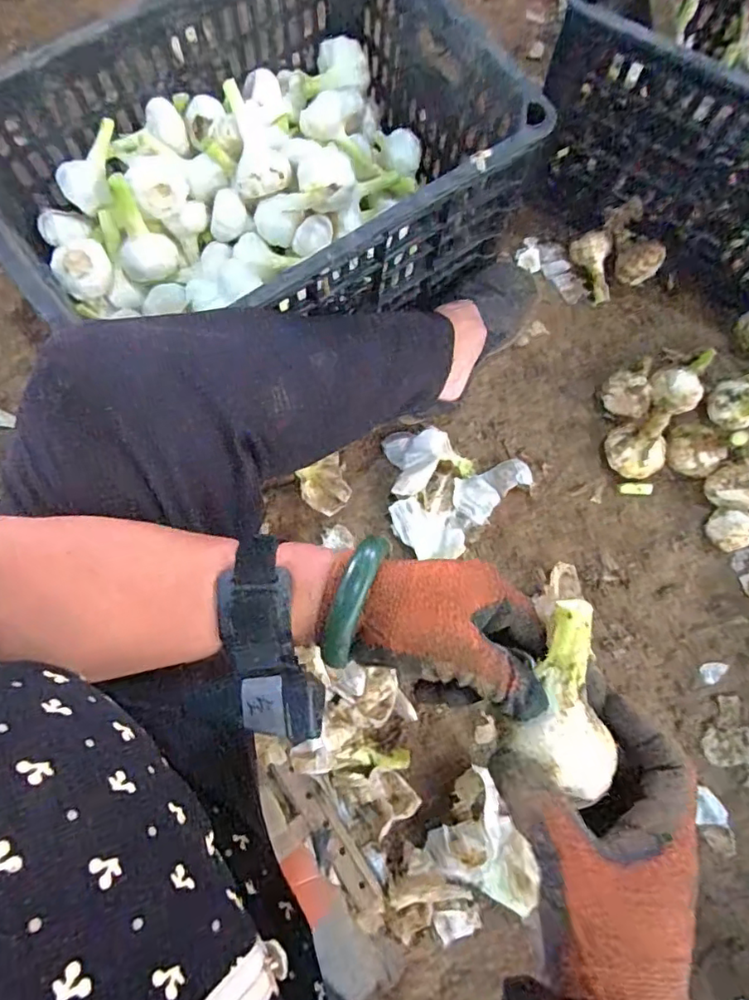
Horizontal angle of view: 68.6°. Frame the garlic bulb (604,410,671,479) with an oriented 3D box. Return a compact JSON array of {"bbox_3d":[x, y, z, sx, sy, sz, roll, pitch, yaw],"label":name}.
[{"bbox_3d":[0.283,-0.055,0.586,0.056,0.075,0.058,0,80,0],"label":"garlic bulb"}]

